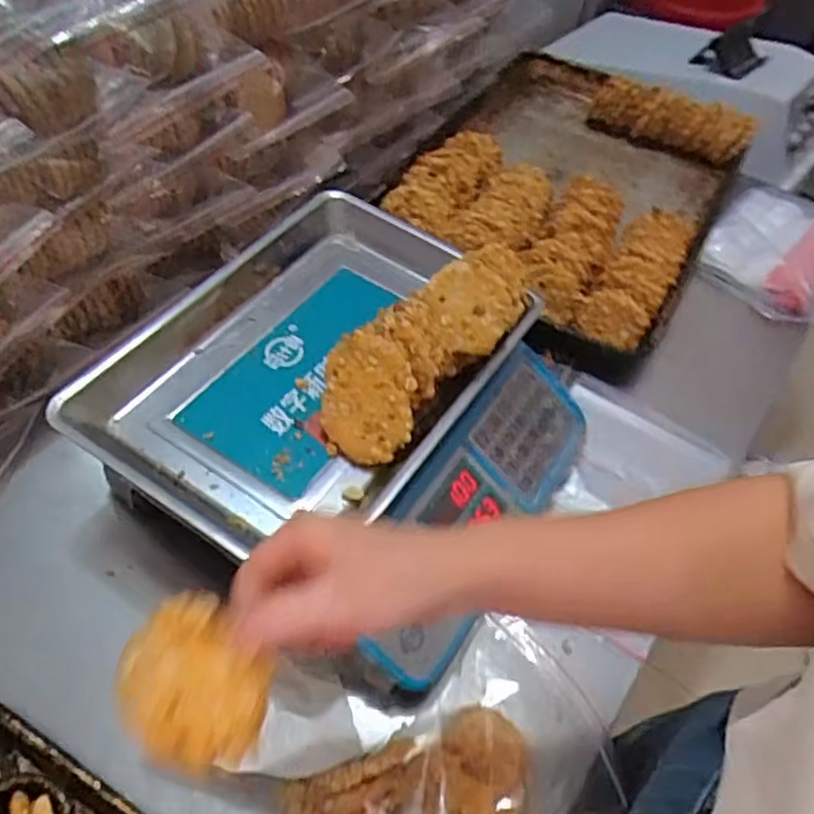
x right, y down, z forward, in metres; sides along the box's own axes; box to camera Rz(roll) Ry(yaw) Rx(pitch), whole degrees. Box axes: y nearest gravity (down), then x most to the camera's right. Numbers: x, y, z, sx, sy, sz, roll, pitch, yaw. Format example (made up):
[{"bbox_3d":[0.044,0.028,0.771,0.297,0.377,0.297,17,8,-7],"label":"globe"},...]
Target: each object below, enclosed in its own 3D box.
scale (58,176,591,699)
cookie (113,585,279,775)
[{"bbox_3d":[-0.042,0.000,0.620,0.364,0.111,0.375,29,56,16],"label":"scale"},{"bbox_3d":[-0.105,0.136,0.333,0.074,0.010,0.075,11,86,12],"label":"cookie"}]

